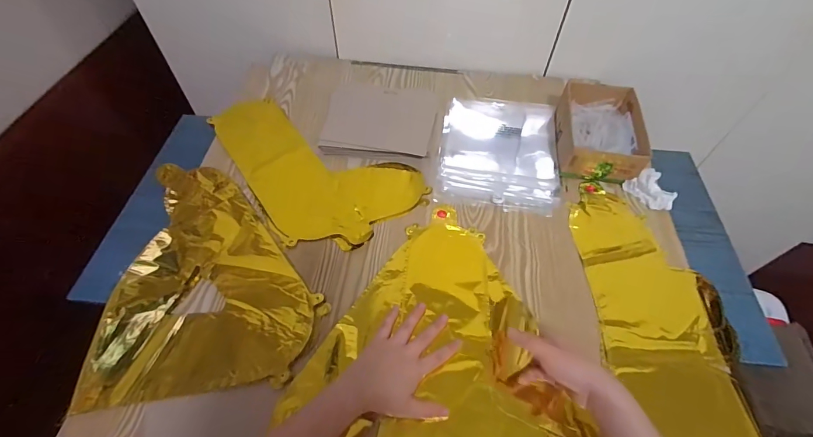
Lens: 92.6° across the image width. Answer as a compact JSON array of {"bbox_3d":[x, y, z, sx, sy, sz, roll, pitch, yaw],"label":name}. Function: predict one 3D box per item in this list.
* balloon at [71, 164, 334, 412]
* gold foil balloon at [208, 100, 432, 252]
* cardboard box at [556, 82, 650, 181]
[{"bbox_3d":[-0.269,0.058,0.550,0.273,0.018,0.348,-6,55,-5],"label":"balloon"},{"bbox_3d":[-0.165,-0.103,0.671,0.229,0.013,0.373,-34,62,-22],"label":"gold foil balloon"},{"bbox_3d":[0.336,-0.153,0.683,0.134,0.071,0.197,7,55,4],"label":"cardboard box"}]

